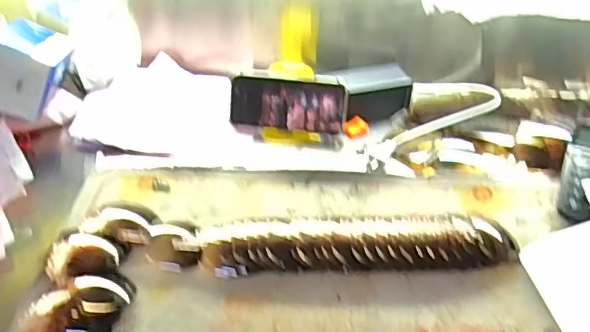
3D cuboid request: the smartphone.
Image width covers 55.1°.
[{"bbox_3d":[-0.010,-0.080,0.734,0.146,0.064,0.007,7,11,7],"label":"smartphone"}]

